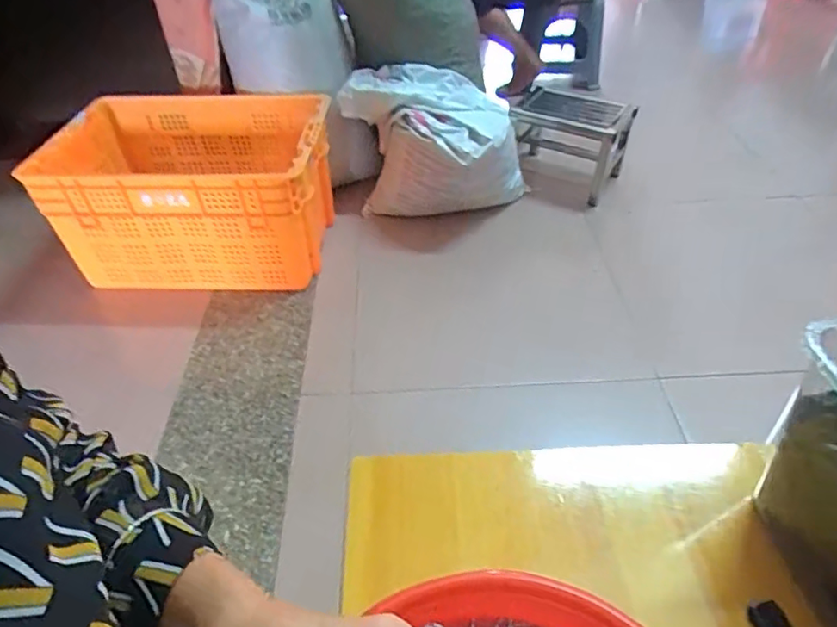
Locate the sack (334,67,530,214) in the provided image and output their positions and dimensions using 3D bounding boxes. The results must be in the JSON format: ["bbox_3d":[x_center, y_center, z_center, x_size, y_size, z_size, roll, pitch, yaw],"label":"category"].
[{"bbox_3d":[0.038,-0.399,1.392,0.440,0.330,0.248,9,46,10],"label":"sack"}]

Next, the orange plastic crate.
[{"bbox_3d":[-0.507,-0.284,1.296,0.572,0.324,0.389,1,45,2],"label":"orange plastic crate"}]

